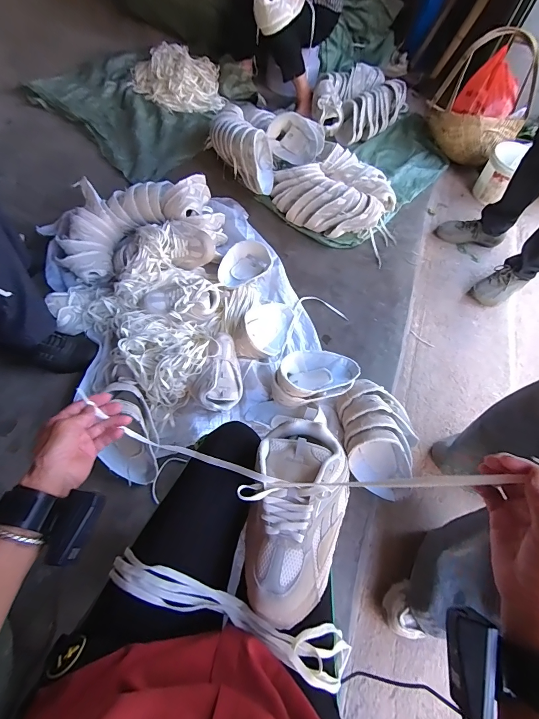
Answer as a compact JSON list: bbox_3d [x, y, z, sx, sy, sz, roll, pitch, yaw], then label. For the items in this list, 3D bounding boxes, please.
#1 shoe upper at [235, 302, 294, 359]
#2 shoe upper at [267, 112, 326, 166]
[{"bbox_3d":[-0.011,-0.101,1.037,0.139,0.089,0.226,20,64,5],"label":"shoe upper"},{"bbox_3d":[0.092,-0.838,1.291,0.237,0.104,0.145,30,65,10],"label":"shoe upper"}]

